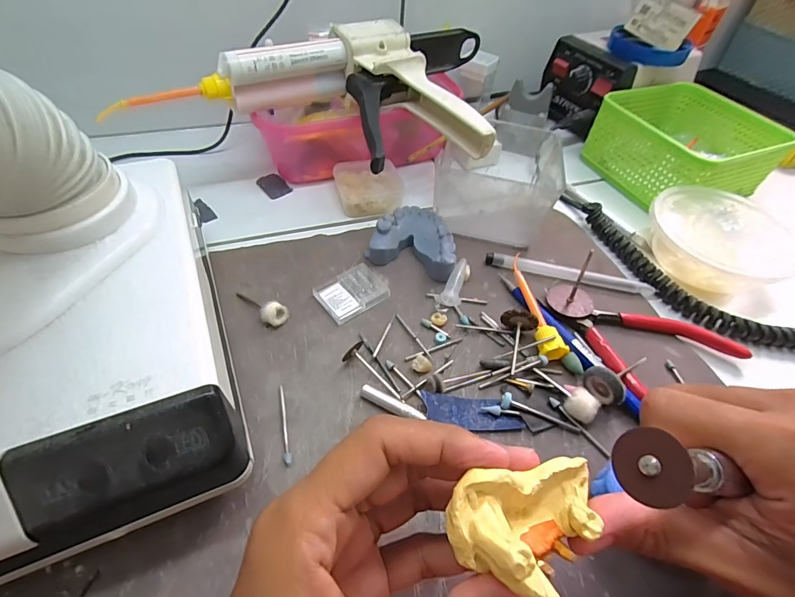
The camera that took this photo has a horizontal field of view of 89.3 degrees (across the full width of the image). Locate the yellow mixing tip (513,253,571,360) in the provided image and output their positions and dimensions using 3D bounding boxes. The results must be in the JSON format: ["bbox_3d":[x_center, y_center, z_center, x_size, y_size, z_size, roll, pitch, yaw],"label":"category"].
[{"bbox_3d":[0.096,0.001,0.283,0.018,0.014,0.086,-1,50,-6],"label":"yellow mixing tip"}]

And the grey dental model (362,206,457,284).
[{"bbox_3d":[0.017,-0.044,0.311,0.064,0.023,0.053,18,51,10],"label":"grey dental model"}]

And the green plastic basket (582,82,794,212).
[{"bbox_3d":[0.284,-0.151,0.395,0.141,0.057,0.130,-17,54,-19],"label":"green plastic basket"}]

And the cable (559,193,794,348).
[{"bbox_3d":[0.241,0.000,0.299,0.059,0.014,0.277,-35,61,-29],"label":"cable"}]

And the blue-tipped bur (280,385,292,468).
[{"bbox_3d":[-0.064,0.069,0.224,0.004,0.004,0.047,-11,53,-11],"label":"blue-tipped bur"}]

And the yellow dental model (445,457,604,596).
[{"bbox_3d":[0.043,0.072,0.128,0.052,0.023,0.033,-9,52,-10],"label":"yellow dental model"}]

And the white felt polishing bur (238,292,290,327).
[{"bbox_3d":[-0.093,0.005,0.273,0.042,0.016,0.015,21,52,34],"label":"white felt polishing bur"}]

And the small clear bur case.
[{"bbox_3d":[-0.031,-0.006,0.287,0.051,0.006,0.035,-30,59,-27],"label":"small clear bur case"}]

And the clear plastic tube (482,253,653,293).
[{"bbox_3d":[0.132,-0.019,0.308,0.127,0.007,0.013,13,50,5],"label":"clear plastic tube"}]

